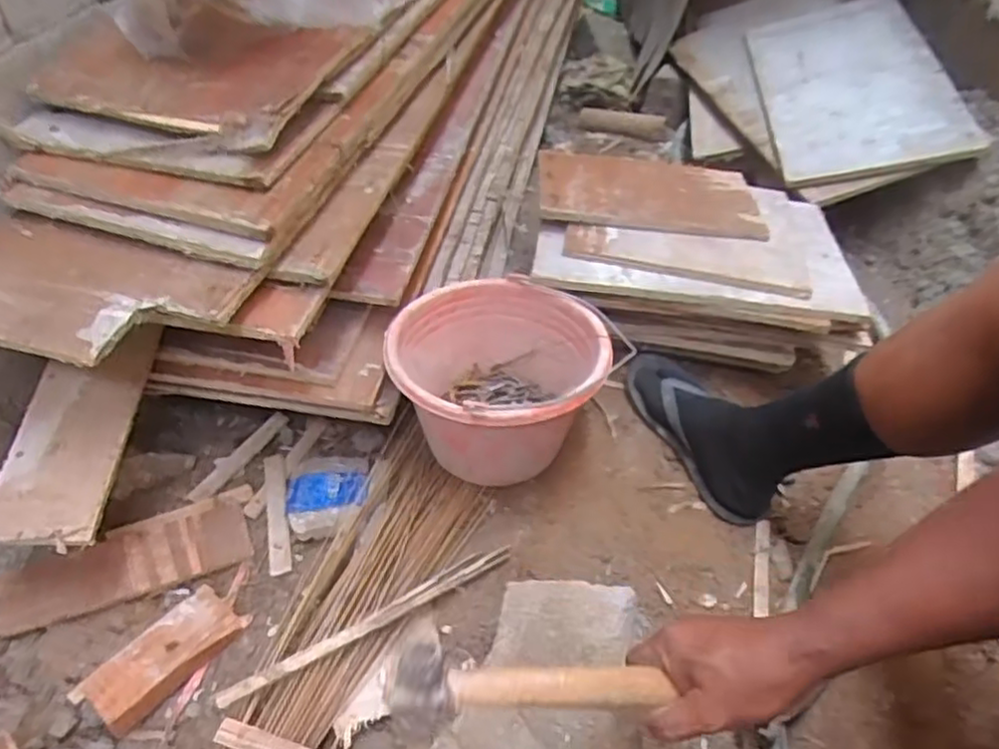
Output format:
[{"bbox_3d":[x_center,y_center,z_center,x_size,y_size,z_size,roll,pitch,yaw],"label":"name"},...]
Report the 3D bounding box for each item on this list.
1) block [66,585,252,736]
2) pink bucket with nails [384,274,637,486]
[{"bbox_3d":[-0.334,0.275,0.689,0.068,0.037,0.153,28,52,27],"label":"block"},{"bbox_3d":[0.003,0.019,0.838,0.243,0.179,0.232,-1,45,1],"label":"pink bucket with nails"}]

